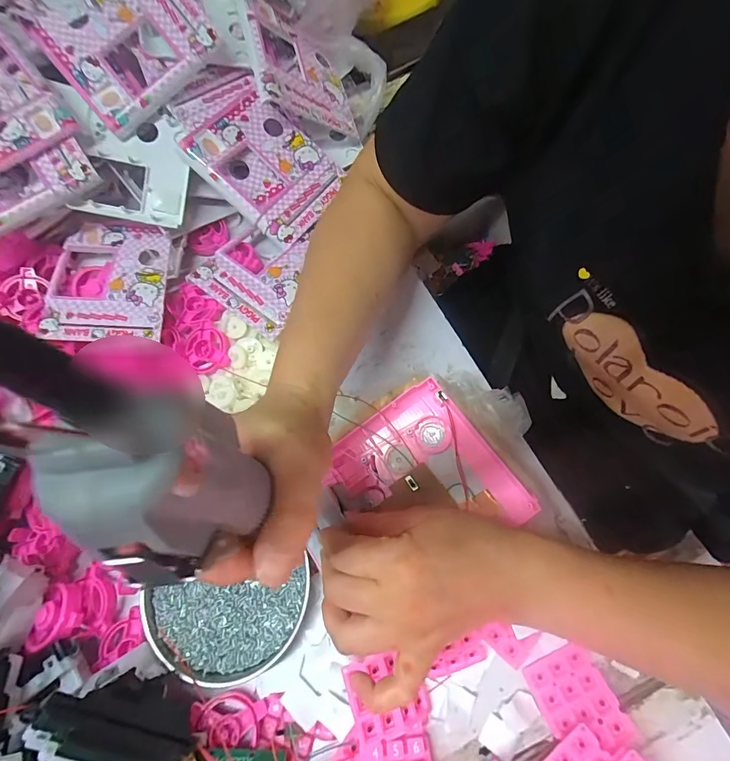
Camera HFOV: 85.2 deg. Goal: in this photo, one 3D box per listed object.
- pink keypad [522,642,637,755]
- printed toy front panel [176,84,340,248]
[{"bbox_3d":[0.151,0.229,0.284,0.051,0.004,0.059,-23,44,-4],"label":"pink keypad"},{"bbox_3d":[-0.105,-0.231,0.426,0.144,0.017,0.113,41,70,-12],"label":"printed toy front panel"}]

